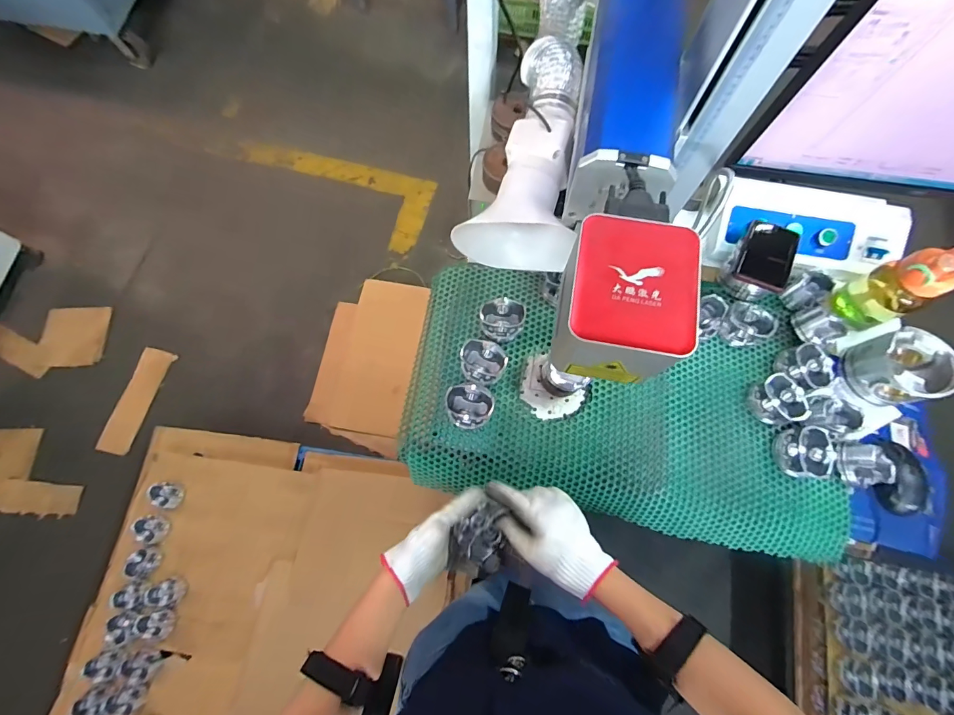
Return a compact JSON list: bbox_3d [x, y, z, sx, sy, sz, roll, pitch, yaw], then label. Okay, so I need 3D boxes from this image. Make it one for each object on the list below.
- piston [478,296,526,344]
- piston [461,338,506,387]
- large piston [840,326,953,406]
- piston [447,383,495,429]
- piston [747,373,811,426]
[{"bbox_3d":[0.042,-0.063,0.687,0.072,0.050,0.058,17,74,5],"label":"piston"},{"bbox_3d":[0.010,0.008,0.668,0.075,0.042,0.069,12,73,4],"label":"piston"},{"bbox_3d":[0.692,0.019,0.673,0.099,0.093,0.115,-16,74,-5],"label":"large piston"},{"bbox_3d":[-0.011,0.076,0.643,0.068,0.043,0.068,-20,74,-6],"label":"piston"},{"bbox_3d":[0.479,0.069,0.652,0.068,0.041,0.079,-11,73,-3],"label":"piston"}]

